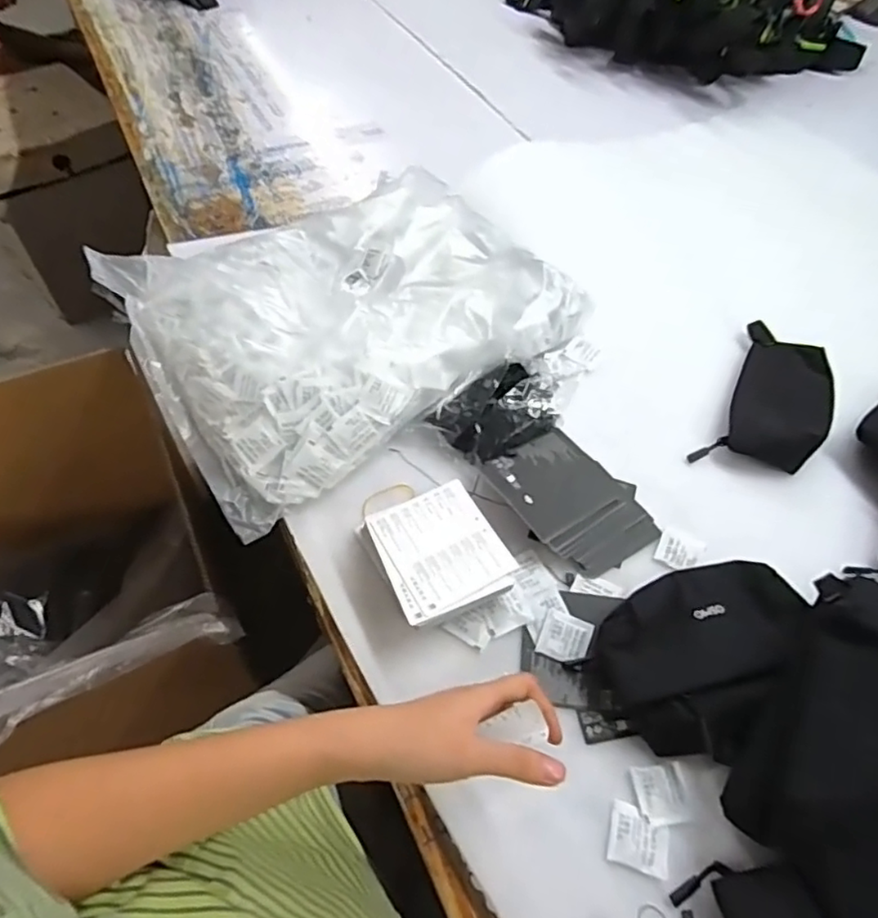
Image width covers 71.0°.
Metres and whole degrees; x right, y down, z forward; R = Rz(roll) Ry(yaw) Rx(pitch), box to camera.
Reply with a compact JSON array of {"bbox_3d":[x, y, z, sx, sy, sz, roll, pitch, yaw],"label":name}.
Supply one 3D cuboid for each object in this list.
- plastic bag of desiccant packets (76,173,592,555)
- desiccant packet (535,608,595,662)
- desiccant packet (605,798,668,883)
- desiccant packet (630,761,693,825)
[{"bbox_3d":[-0.101,-0.167,0.688,0.451,0.082,0.365,-31,61,-24],"label":"plastic bag of desiccant packets"},{"bbox_3d":[0.106,0.149,0.514,0.040,0.004,0.039,21,54,11],"label":"desiccant packet"},{"bbox_3d":[0.142,0.269,0.436,0.041,0.004,0.039,16,54,8],"label":"desiccant packet"},{"bbox_3d":[0.165,0.246,0.452,0.039,0.005,0.038,-2,53,-6],"label":"desiccant packet"}]

